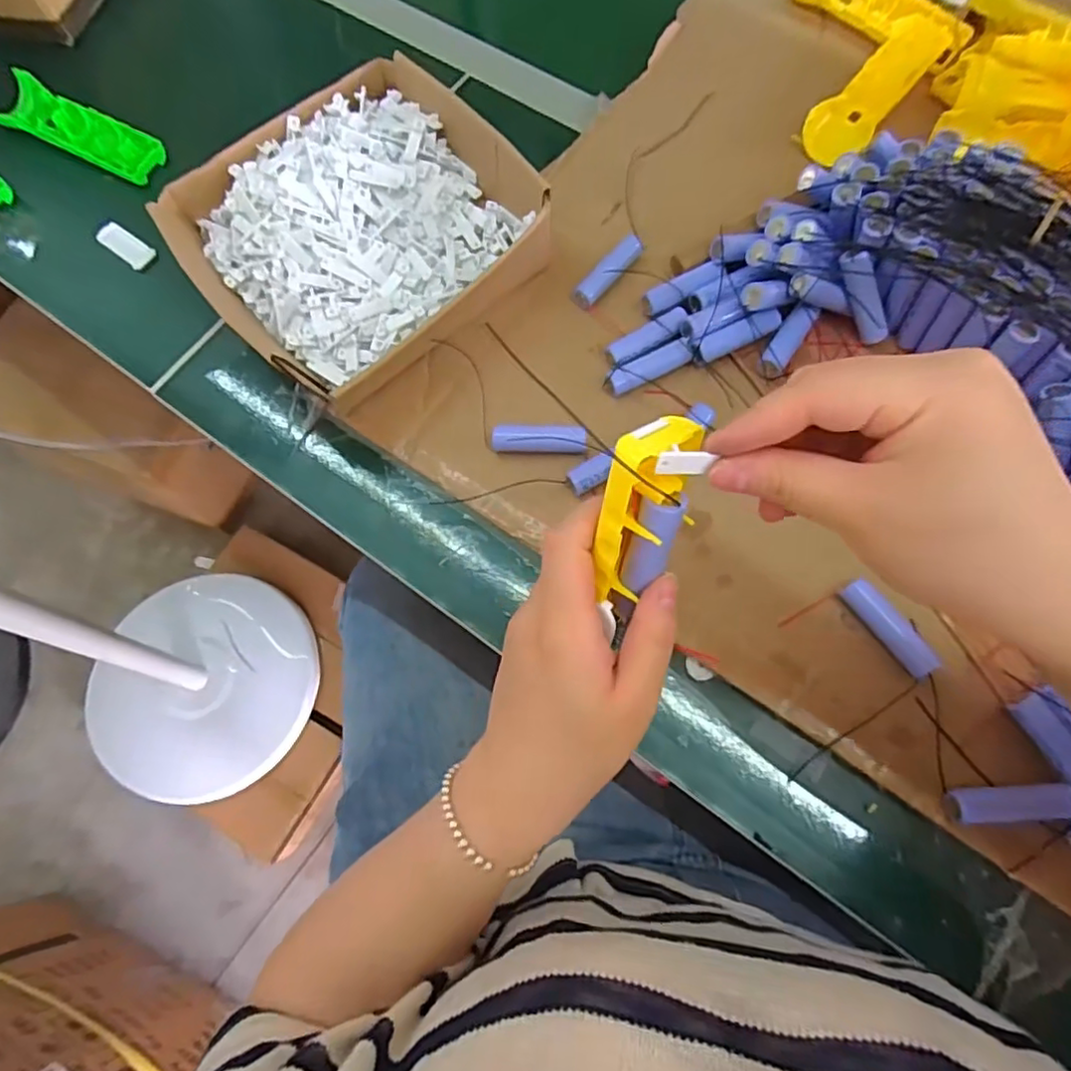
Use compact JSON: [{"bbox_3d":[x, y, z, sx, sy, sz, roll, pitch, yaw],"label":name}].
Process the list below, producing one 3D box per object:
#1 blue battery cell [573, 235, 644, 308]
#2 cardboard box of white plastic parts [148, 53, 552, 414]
[{"bbox_3d":[0.057,-0.202,0.482,0.016,0.019,0.065,39,77,13],"label":"blue battery cell"},{"bbox_3d":[-0.129,-0.228,0.479,0.238,0.061,0.233,-37,75,-10],"label":"cardboard box of white plastic parts"}]

